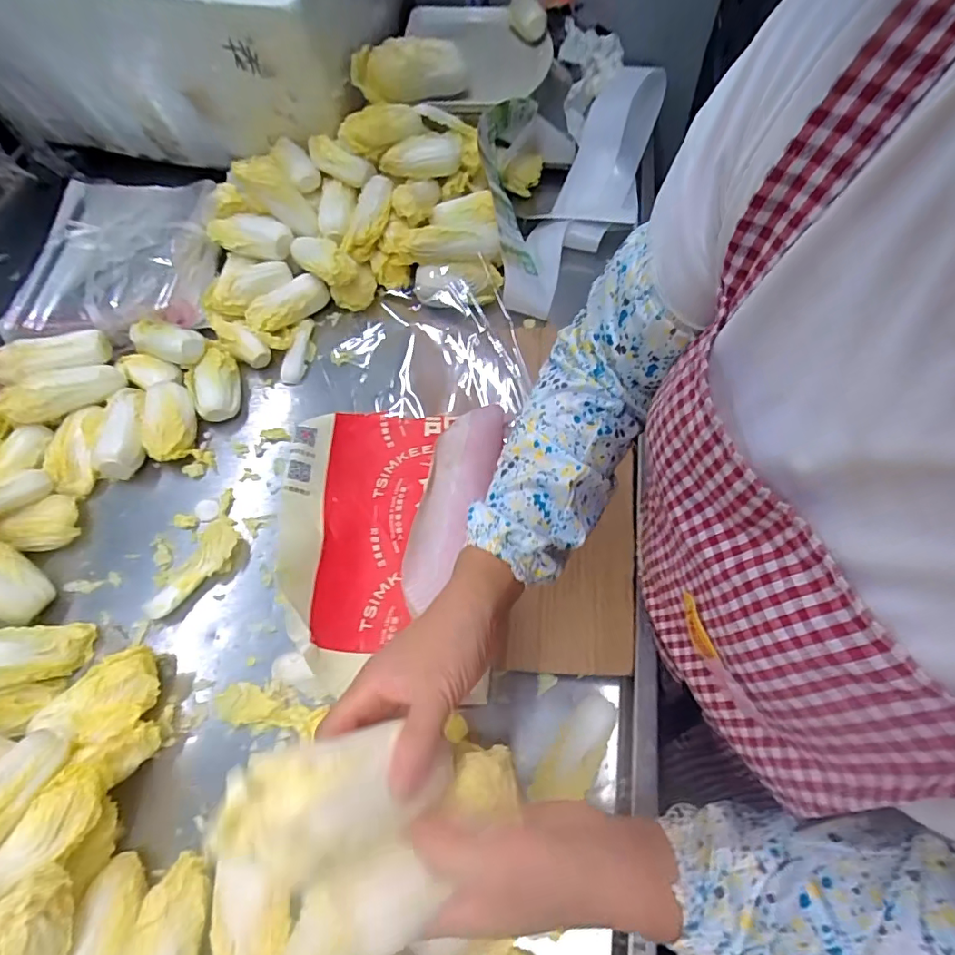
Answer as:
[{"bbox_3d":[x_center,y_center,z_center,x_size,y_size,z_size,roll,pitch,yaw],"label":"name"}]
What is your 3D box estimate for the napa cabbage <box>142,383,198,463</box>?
[{"bbox_3d":[-0.364,-0.067,0.611,0.057,0.045,0.098,-18,63,-6],"label":"napa cabbage"}]

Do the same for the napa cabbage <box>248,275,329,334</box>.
[{"bbox_3d":[-0.254,-0.226,0.695,0.110,0.047,0.045,-36,66,-15],"label":"napa cabbage"}]

